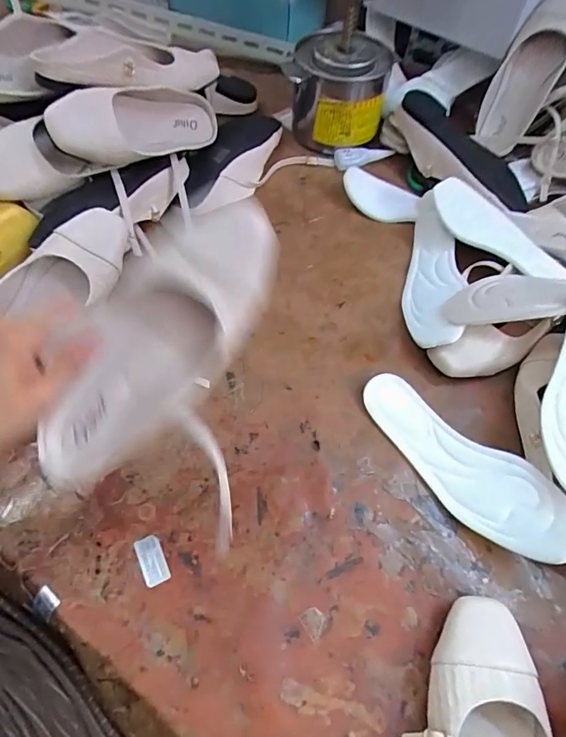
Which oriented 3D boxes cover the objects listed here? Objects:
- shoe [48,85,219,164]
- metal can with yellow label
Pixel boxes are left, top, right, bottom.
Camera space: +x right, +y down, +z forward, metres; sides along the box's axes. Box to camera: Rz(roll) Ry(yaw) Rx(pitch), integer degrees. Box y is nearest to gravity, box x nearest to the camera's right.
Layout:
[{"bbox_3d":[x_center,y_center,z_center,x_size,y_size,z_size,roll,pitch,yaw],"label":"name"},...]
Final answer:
[{"bbox_3d":[-0.166,-0.297,0.545,0.068,0.063,0.234,39,48,20],"label":"shoe"},{"bbox_3d":[0.077,-0.399,0.650,0.140,0.126,0.120,2,59,-1],"label":"metal can with yellow label"}]

